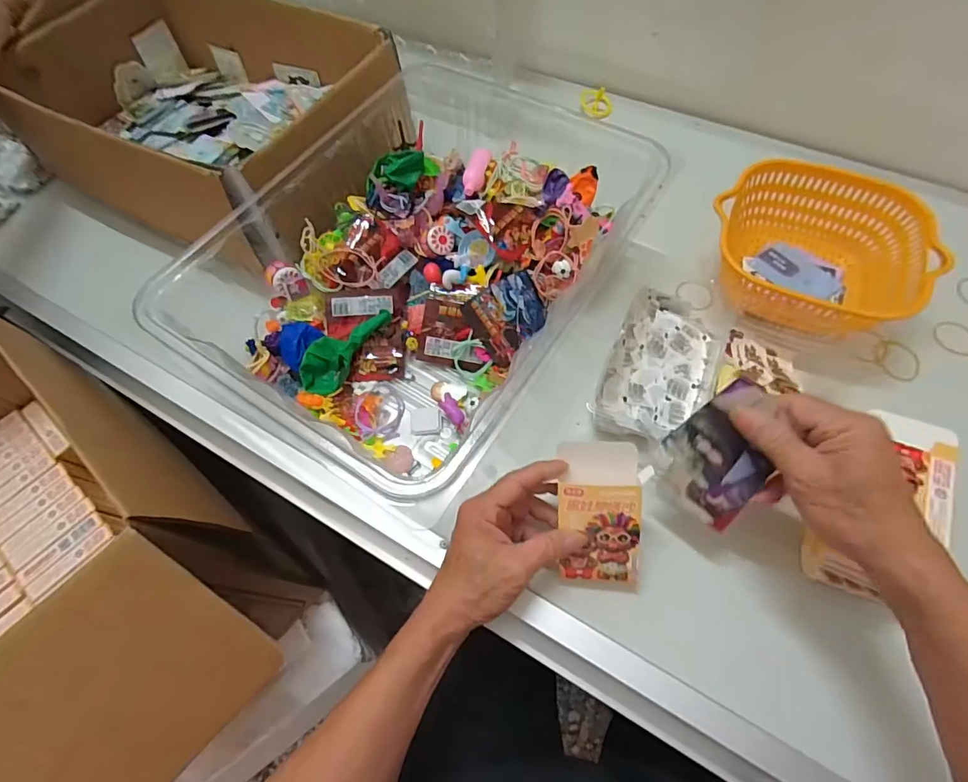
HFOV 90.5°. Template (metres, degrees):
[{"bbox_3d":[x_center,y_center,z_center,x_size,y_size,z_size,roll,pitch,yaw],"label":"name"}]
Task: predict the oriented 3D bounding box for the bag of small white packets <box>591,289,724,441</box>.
[{"bbox_3d":[0.186,-0.028,0.498,0.106,0.044,0.184,21,66,14],"label":"bag of small white packets"}]

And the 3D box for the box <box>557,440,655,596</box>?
[{"bbox_3d":[0.097,0.107,0.397,0.068,0.029,0.129,-4,98,1],"label":"box"}]

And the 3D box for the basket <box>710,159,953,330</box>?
[{"bbox_3d":[0.351,-0.144,0.520,0.222,0.085,0.194,23,66,14],"label":"basket"}]

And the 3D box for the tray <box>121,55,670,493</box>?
[{"bbox_3d":[-0.075,-0.130,0.525,0.366,0.135,0.430,29,68,17],"label":"tray"}]

